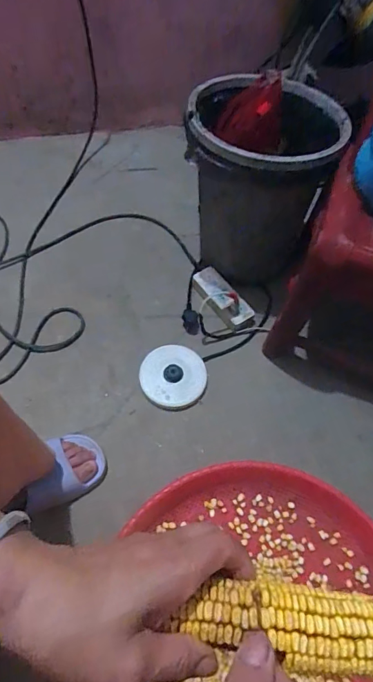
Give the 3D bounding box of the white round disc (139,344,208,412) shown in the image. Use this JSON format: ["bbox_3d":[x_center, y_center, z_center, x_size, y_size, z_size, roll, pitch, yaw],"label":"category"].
[{"bbox_3d":[-0.024,0.066,0.780,0.123,0.024,0.129,1,61,-3],"label":"white round disc"}]

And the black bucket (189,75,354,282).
[{"bbox_3d":[0.130,-0.310,0.823,0.254,0.323,0.261,2,60,-3],"label":"black bucket"}]

